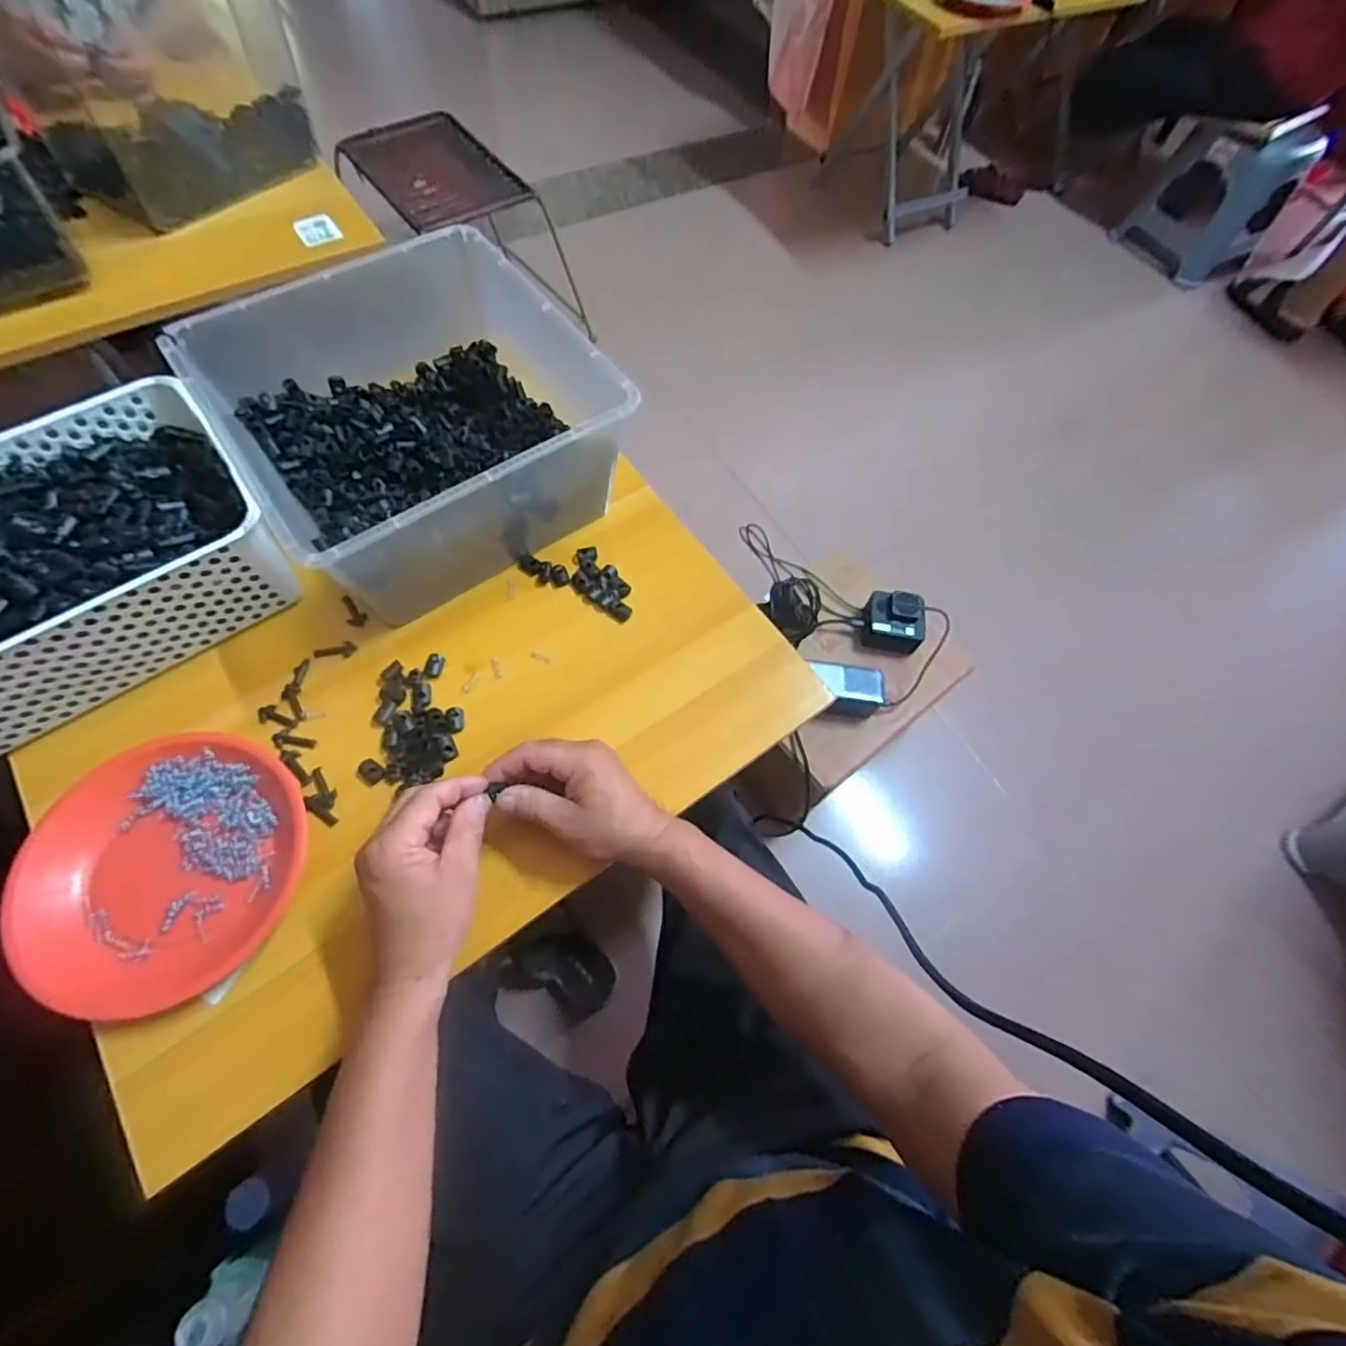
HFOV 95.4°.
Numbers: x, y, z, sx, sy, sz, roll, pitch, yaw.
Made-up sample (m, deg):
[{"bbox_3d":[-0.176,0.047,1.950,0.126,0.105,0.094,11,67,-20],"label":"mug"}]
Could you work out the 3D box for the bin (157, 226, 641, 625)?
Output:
[{"bbox_3d":[-0.228,-0.223,0.567,0.286,0.138,0.291,-34,71,-18],"label":"bin"}]

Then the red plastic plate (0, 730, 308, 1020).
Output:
[{"bbox_3d":[-0.372,0.138,0.448,0.168,0.029,0.188,21,65,6],"label":"red plastic plate"}]

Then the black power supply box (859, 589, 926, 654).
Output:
[{"bbox_3d":[0.309,-0.073,0.864,0.078,0.053,0.071,10,64,1],"label":"black power supply box"}]

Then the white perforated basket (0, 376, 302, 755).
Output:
[{"bbox_3d":[-0.494,-0.087,0.501,0.298,0.103,0.206,-35,71,-18],"label":"white perforated basket"}]

